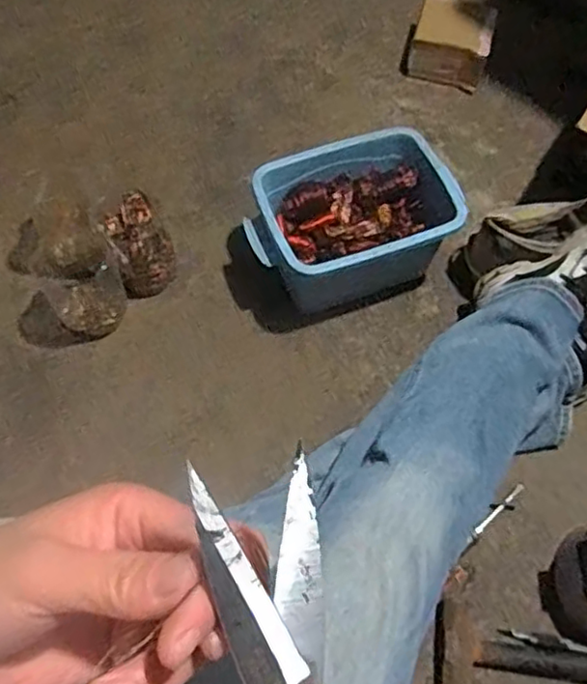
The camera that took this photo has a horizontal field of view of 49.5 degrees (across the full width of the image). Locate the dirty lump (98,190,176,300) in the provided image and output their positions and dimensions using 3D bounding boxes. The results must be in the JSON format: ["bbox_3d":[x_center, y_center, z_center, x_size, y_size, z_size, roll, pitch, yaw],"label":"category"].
[{"bbox_3d":[-0.228,-0.142,0.950,0.087,0.113,0.101,-22,67,-11],"label":"dirty lump"}]

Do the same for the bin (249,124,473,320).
[{"bbox_3d":[0.077,-0.170,0.913,0.280,0.133,0.190,-17,66,-9],"label":"bin"}]

